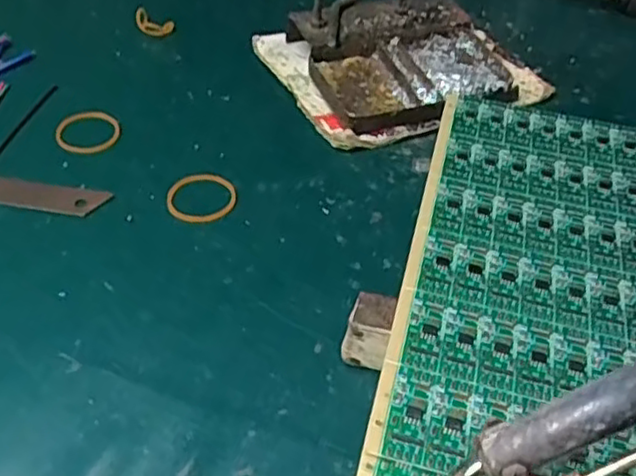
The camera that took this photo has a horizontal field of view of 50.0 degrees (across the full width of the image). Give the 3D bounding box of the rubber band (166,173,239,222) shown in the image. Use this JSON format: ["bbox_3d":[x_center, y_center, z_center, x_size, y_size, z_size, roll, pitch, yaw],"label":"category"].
[{"bbox_3d":[-0.056,-0.021,0.333,0.033,0.004,0.033,9,46,3],"label":"rubber band"}]

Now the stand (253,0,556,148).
[{"bbox_3d":[0.056,-0.123,0.392,0.146,0.067,0.109,-17,50,-20],"label":"stand"}]

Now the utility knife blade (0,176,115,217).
[{"bbox_3d":[-0.150,-0.024,0.325,0.097,0.004,0.018,7,46,1],"label":"utility knife blade"}]

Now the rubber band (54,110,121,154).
[{"bbox_3d":[-0.122,-0.058,0.360,0.033,0.004,0.036,3,46,-3],"label":"rubber band"}]

